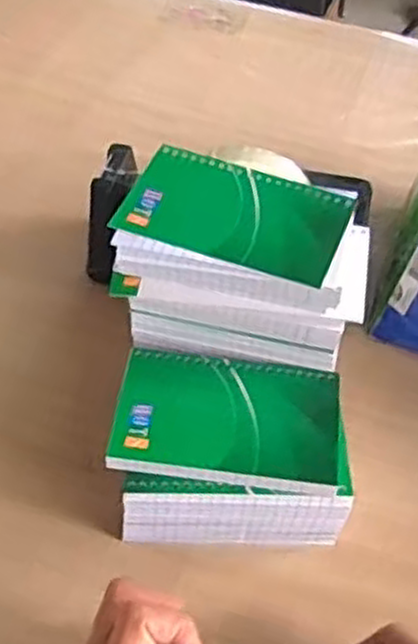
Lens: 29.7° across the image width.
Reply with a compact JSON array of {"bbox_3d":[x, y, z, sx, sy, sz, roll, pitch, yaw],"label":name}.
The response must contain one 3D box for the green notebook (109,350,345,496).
[{"bbox_3d":[0.012,0.054,0.462,0.127,0.010,0.083,7,50,3],"label":"green notebook"}]

